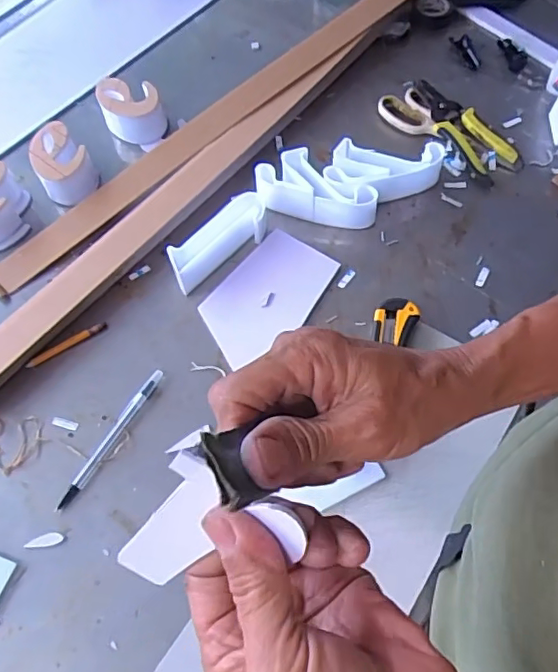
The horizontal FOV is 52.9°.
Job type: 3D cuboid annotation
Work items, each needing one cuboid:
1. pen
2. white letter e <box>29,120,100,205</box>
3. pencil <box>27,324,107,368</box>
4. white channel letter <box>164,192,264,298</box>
[{"bbox_3d":[-0.156,0.093,0.523,0.012,0.007,0.150,27,66,16],"label":"pen"},{"bbox_3d":[-0.256,-0.207,0.667,0.064,0.042,0.089,-20,63,-9],"label":"white letter e"},{"bbox_3d":[-0.216,0.009,0.569,0.084,0.005,0.009,-31,65,-14],"label":"pencil"},{"bbox_3d":[-0.064,-0.103,0.601,0.122,0.043,0.035,-39,67,-17],"label":"white channel letter"}]

